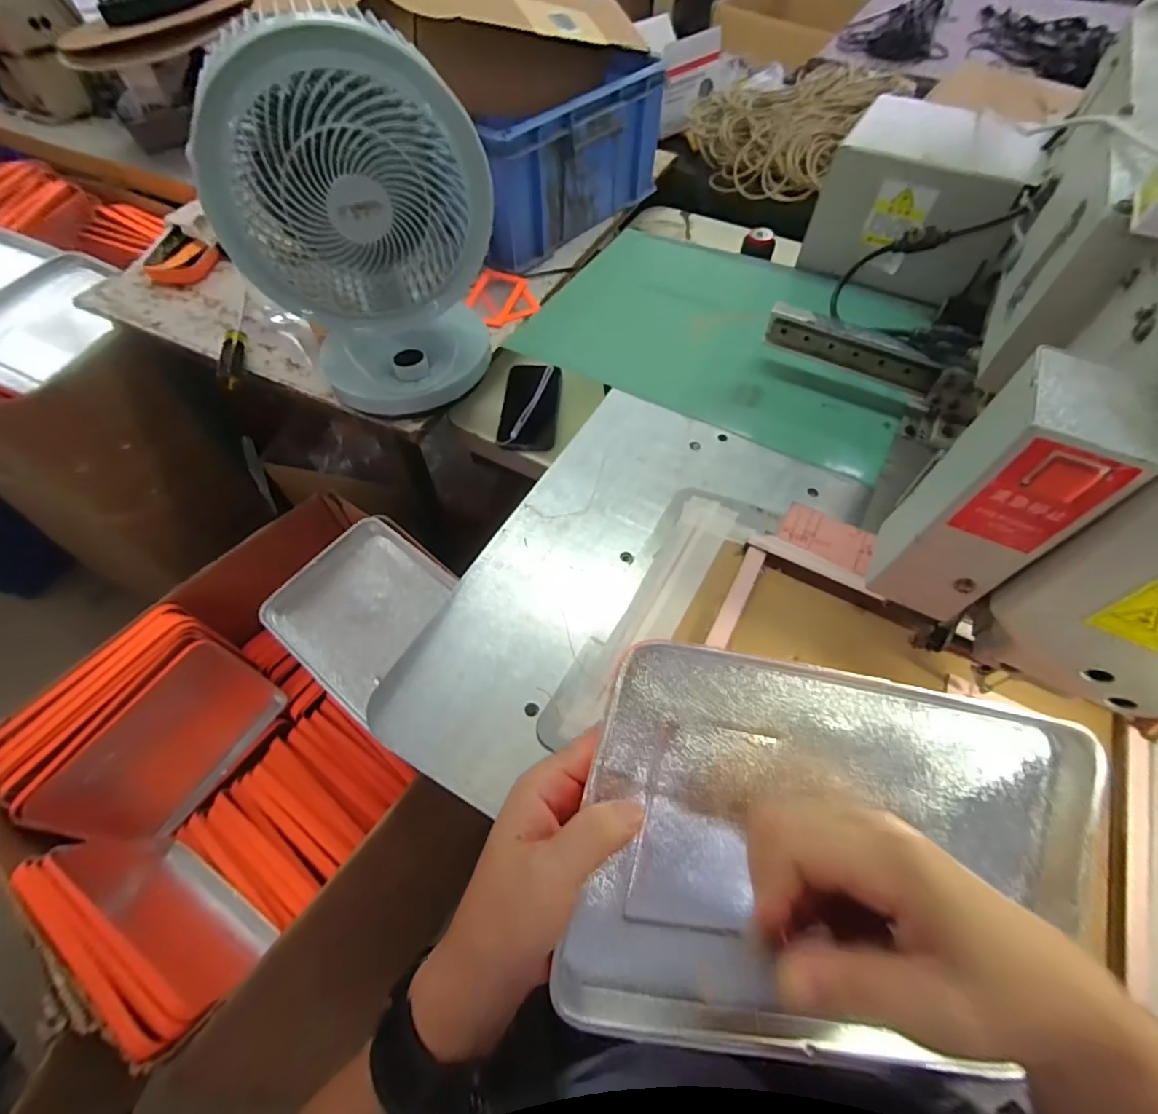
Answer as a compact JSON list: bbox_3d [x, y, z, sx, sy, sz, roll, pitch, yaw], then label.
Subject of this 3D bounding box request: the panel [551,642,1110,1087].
[{"bbox_3d":[0.132,0.158,0.270,0.262,0.017,0.191,12,86,-3],"label":"panel"}]

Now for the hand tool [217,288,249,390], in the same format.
[{"bbox_3d":[-0.436,-0.286,0.671,0.018,0.032,0.190,-10,59,-6],"label":"hand tool"}]

